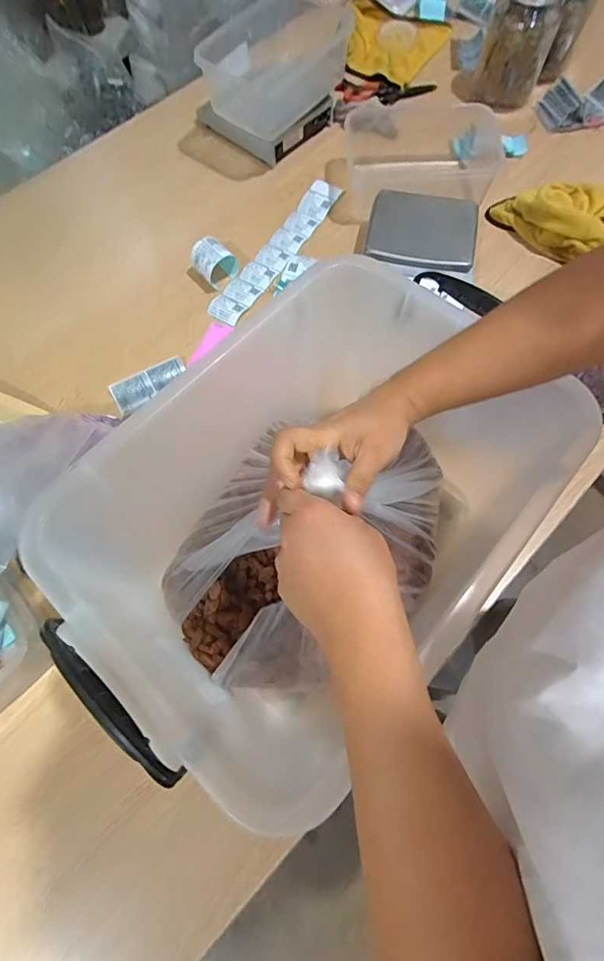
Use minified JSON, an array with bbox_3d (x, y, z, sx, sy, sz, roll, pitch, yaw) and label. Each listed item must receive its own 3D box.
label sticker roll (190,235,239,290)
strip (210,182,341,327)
[{"bbox_3d":[-0.156,-0.388,0.767,0.064,0.053,0.064,42,75,15],"label":"label sticker roll"},{"bbox_3d":[-0.044,-0.425,0.802,0.061,0.019,0.367,32,73,12],"label":"strip"}]

